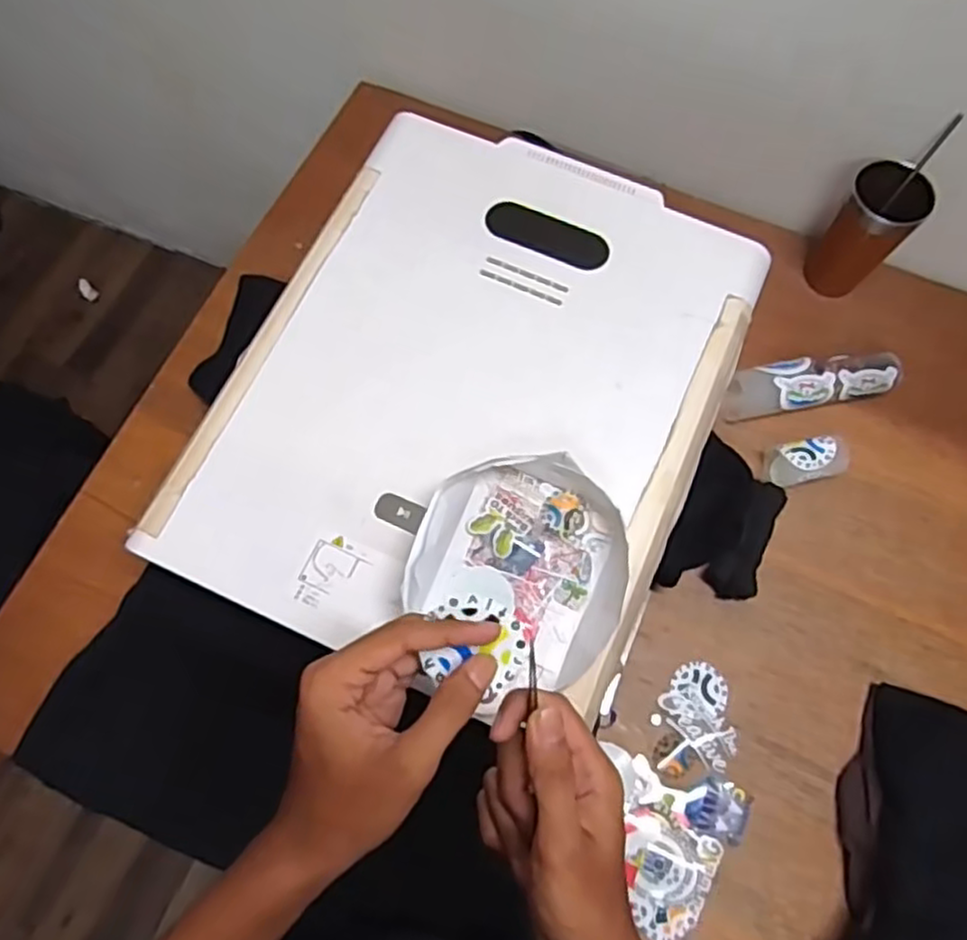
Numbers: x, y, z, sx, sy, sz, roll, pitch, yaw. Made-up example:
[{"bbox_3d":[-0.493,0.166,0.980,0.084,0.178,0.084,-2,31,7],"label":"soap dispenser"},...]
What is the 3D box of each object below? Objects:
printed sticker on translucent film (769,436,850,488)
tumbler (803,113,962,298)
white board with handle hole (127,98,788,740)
[{"bbox_3d":[0.346,-0.011,0.762,0.082,0.039,0.044,-14,71,-6],"label":"printed sticker on translucent film"},{"bbox_3d":[0.435,-0.279,0.812,0.078,0.172,0.100,30,72,10],"label":"tumbler"},{"bbox_3d":[-0.003,-0.076,0.633,0.400,0.017,0.495,24,73,7],"label":"white board with handle hole"}]

